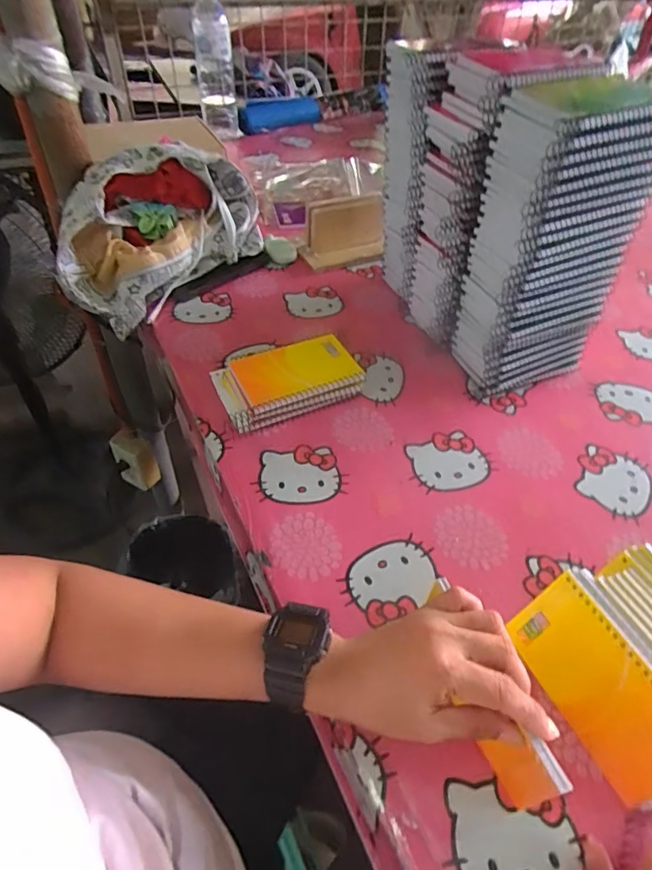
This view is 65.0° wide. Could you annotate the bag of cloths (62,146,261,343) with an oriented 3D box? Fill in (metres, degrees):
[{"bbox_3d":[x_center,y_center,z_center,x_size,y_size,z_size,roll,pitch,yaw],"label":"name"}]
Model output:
[{"bbox_3d":[-0.236,-0.287,0.706,0.157,0.144,0.289,31,53,23],"label":"bag of cloths"}]

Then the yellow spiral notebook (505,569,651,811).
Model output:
[{"bbox_3d":[0.191,0.170,0.348,0.013,0.082,0.134,4,40,-36],"label":"yellow spiral notebook"}]

